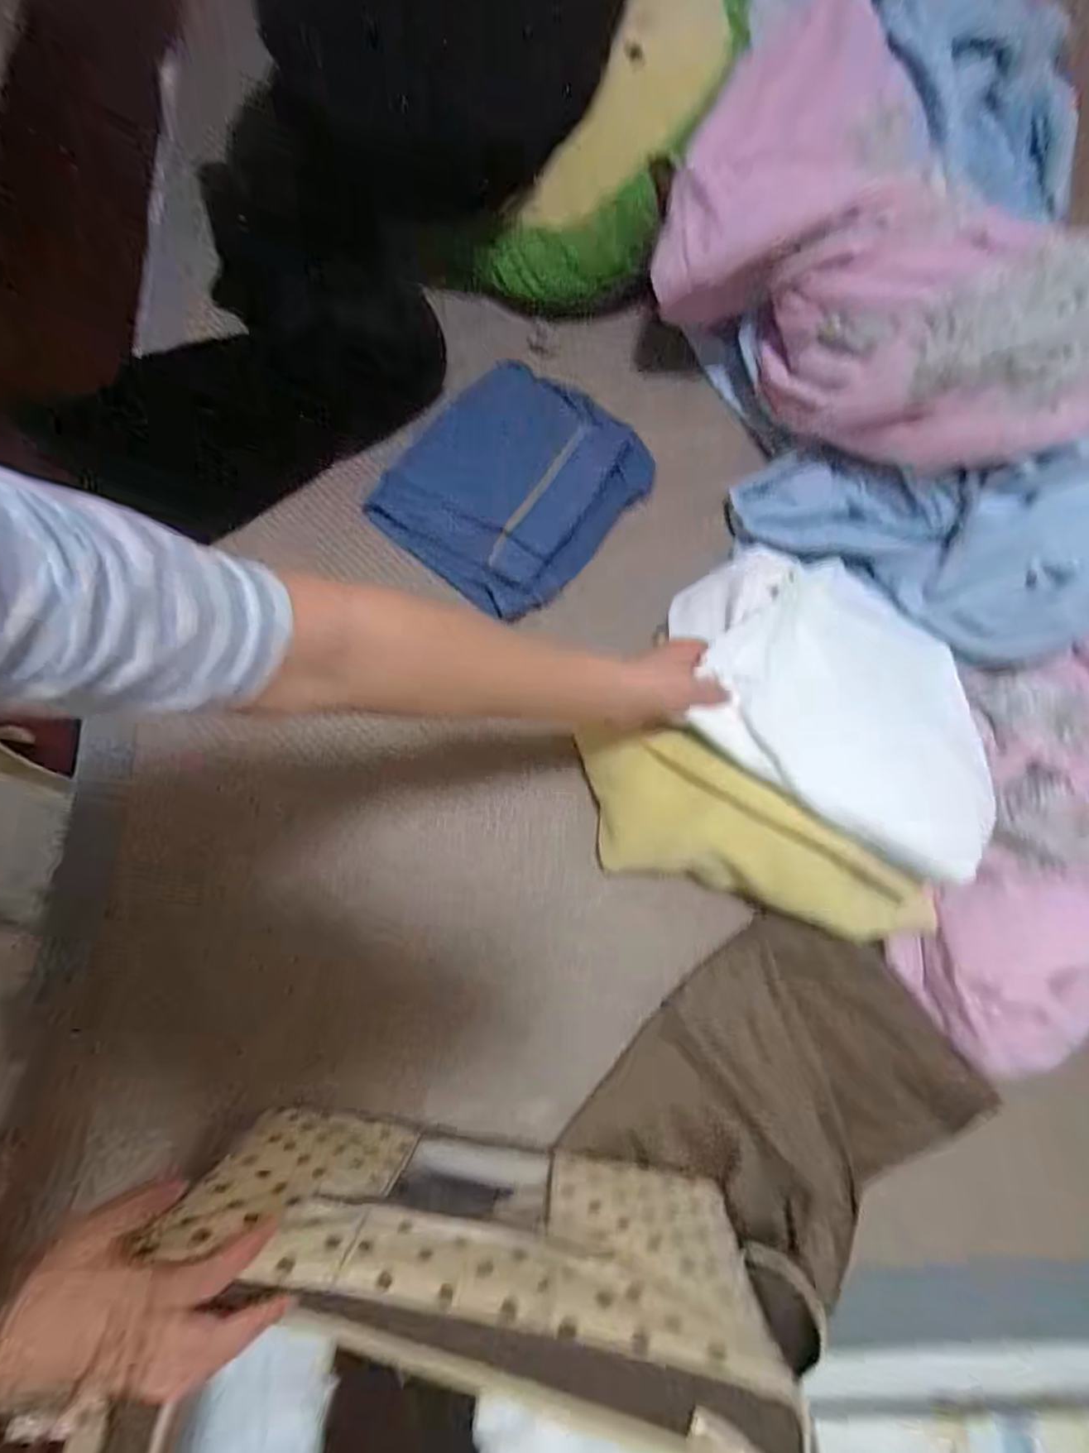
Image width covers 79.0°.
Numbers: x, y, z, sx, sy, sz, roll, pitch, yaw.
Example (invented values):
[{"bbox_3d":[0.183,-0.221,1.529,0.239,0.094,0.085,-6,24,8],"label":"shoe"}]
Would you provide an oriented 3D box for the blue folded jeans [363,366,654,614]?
[{"bbox_3d":[-0.033,-0.265,0.718,0.237,0.052,0.266,40,80,9],"label":"blue folded jeans"}]

